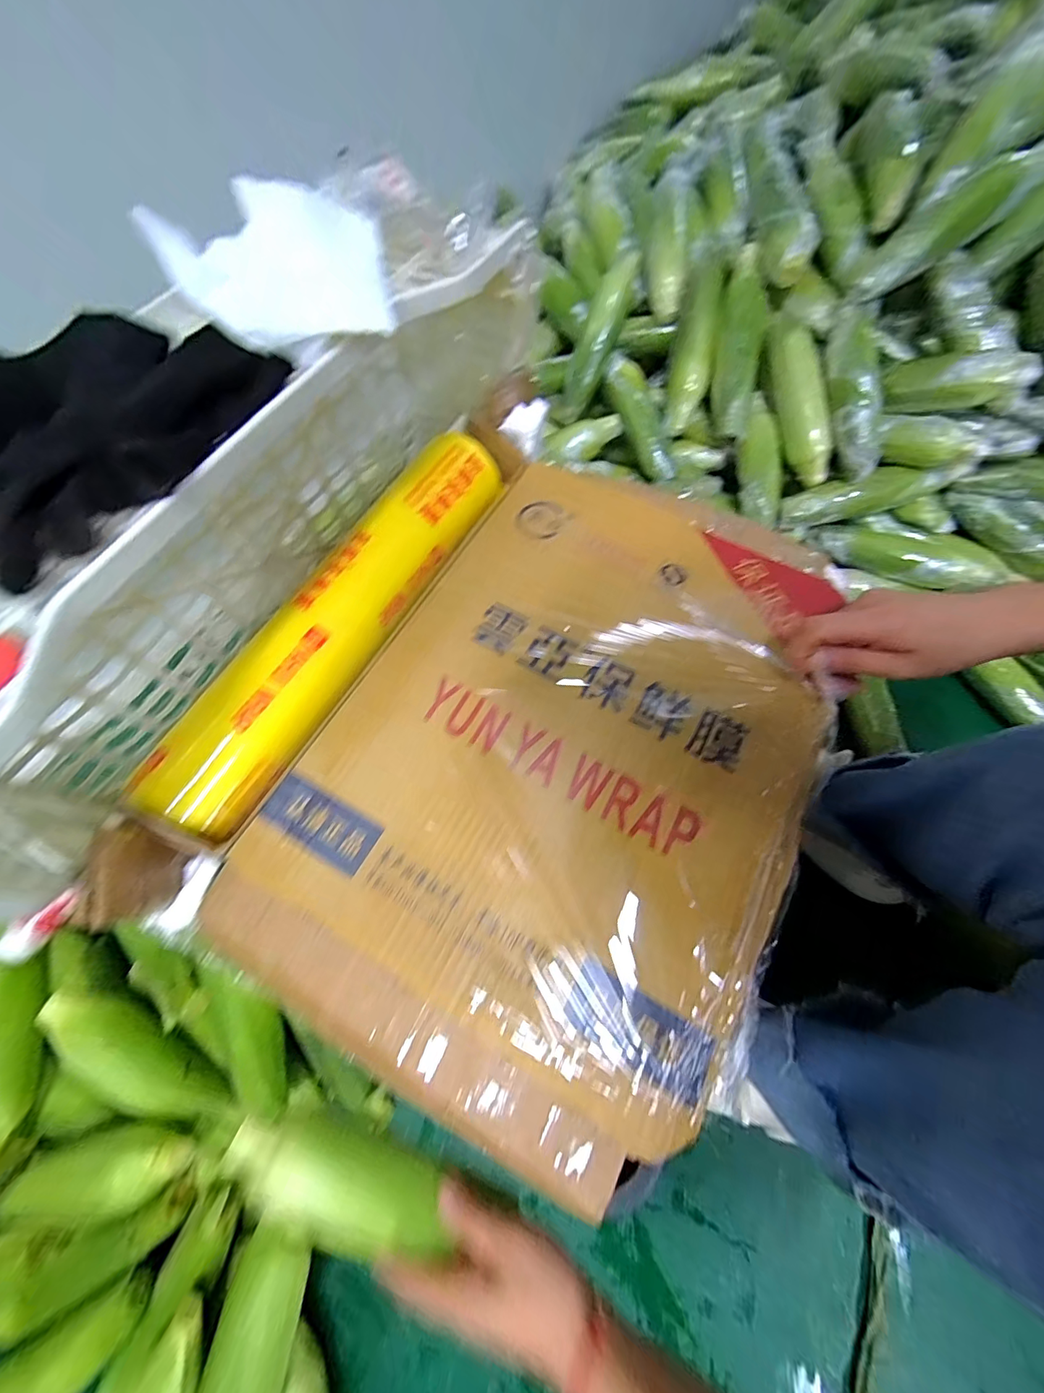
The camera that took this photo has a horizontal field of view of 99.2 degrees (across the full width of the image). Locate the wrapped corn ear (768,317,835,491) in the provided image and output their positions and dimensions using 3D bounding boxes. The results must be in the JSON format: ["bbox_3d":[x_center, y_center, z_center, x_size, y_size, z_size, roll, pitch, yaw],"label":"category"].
[{"bbox_3d":[0.372,-0.400,0.596,0.042,0.057,0.225,-15,93,-5],"label":"wrapped corn ear"}]

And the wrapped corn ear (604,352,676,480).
[{"bbox_3d":[0.182,-0.424,0.681,0.051,0.043,0.202,-25,97,-9],"label":"wrapped corn ear"}]

